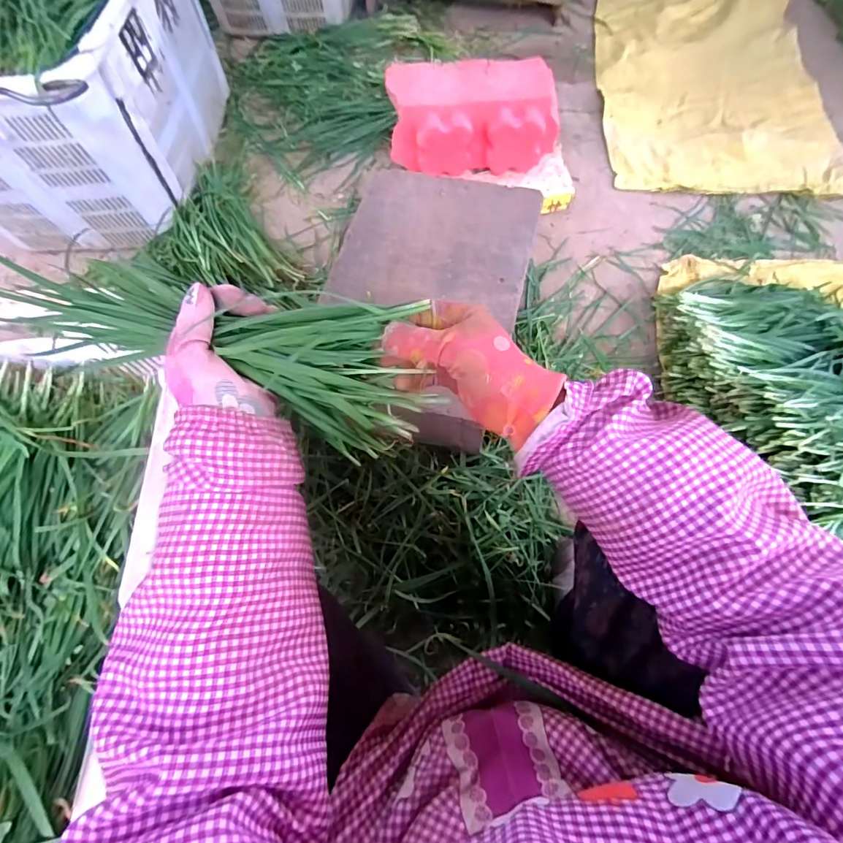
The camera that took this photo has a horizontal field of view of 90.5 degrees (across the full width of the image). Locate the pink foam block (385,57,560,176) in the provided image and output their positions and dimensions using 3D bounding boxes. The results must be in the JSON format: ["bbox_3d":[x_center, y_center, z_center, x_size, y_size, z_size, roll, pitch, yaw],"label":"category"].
[{"bbox_3d":[0.108,-0.659,0.907,0.347,0.127,0.192,-5,67,-1],"label":"pink foam block"}]

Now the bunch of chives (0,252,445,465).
[{"bbox_3d":[-0.133,-0.056,0.322,0.278,0.122,0.083,15,70,-12],"label":"bunch of chives"}]

